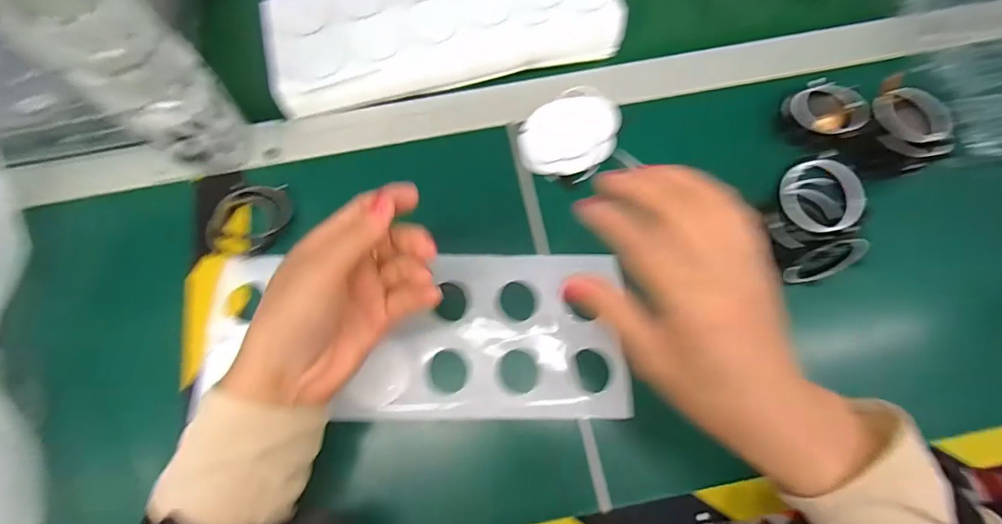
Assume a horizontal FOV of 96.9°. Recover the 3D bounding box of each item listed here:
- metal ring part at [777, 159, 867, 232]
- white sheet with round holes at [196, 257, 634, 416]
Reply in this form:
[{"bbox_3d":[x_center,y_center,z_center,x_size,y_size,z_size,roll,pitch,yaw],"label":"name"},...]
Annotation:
[{"bbox_3d":[0.197,-0.041,0.273,0.038,0.010,0.047,-44,80,16],"label":"metal ring part"},{"bbox_3d":[-0.058,0.047,0.295,0.274,0.007,0.108,0,69,1],"label":"white sheet with round holes"}]

